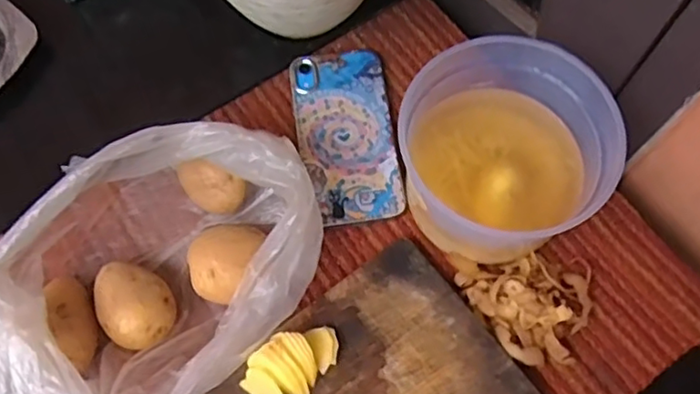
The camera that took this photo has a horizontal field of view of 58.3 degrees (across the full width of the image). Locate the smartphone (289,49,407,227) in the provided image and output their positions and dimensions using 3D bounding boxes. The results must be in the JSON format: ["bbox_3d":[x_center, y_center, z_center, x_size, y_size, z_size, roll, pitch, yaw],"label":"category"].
[{"bbox_3d":[-0.002,-0.052,0.515,0.077,0.012,0.154,-9,68,-3],"label":"smartphone"}]

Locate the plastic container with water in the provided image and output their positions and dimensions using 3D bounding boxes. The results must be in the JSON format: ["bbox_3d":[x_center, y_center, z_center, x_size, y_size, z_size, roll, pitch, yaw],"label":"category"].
[{"bbox_3d":[0.103,-0.029,0.450,0.135,0.089,0.146,0,68,0],"label":"plastic container with water"}]

